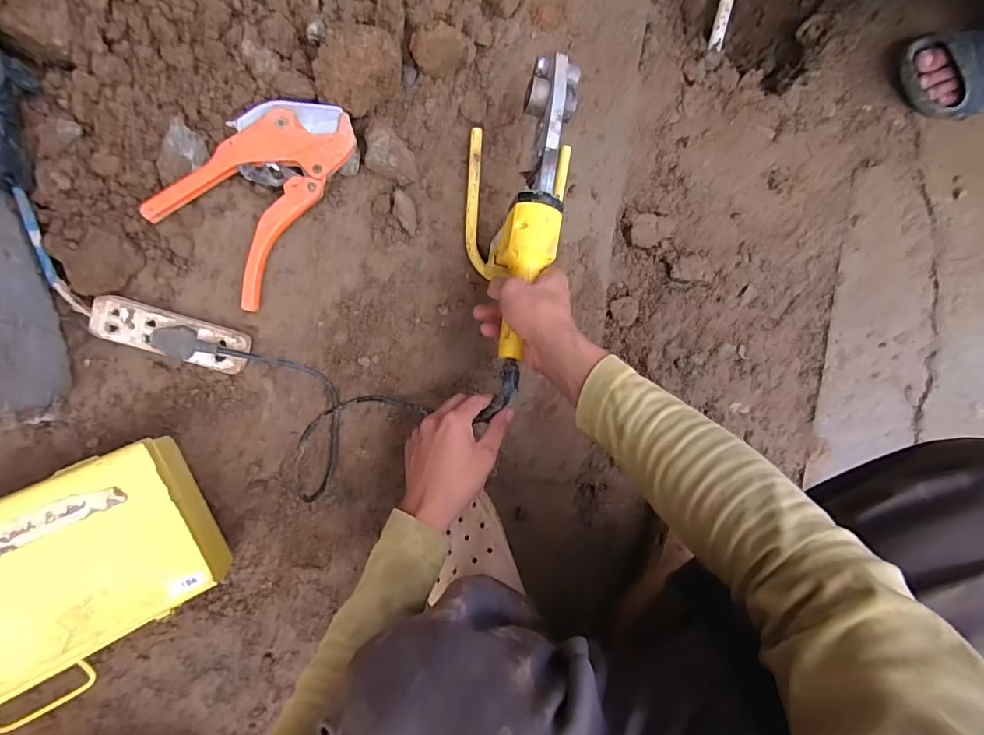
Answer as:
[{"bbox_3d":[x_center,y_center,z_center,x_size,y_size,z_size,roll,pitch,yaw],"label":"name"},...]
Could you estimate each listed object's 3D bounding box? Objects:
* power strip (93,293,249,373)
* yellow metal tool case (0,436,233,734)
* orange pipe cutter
[{"bbox_3d":[-0.327,-0.033,0.504,0.145,0.033,0.048,16,88,-5],"label":"power strip"},{"bbox_3d":[-0.449,0.227,0.437,0.365,0.077,0.187,-26,92,-20],"label":"yellow metal tool case"},{"bbox_3d":[-0.243,-0.188,0.501,0.124,0.035,0.227,30,87,-4],"label":"orange pipe cutter"}]

